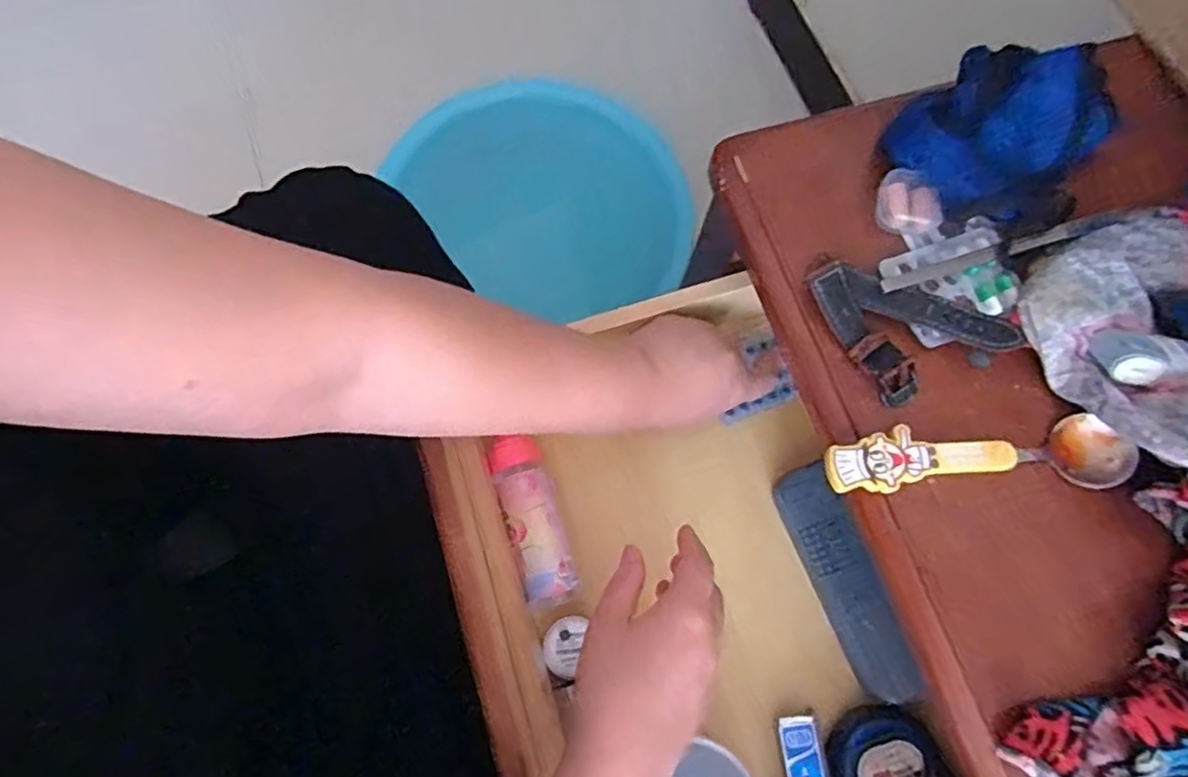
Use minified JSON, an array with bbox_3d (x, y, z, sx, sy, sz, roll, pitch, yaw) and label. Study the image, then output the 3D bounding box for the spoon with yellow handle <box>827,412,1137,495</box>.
[{"bbox_3d":[0.198,0.036,0.355,0.152,0.015,0.036,-3,74,-2],"label":"spoon with yellow handle"}]

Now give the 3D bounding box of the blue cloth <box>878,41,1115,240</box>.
[{"bbox_3d":[0.227,-0.135,0.379,0.110,0.051,0.083,12,74,2],"label":"blue cloth"}]

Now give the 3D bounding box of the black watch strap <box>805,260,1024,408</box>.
[{"bbox_3d":[0.171,-0.040,0.376,0.081,0.023,0.081,-26,76,-9],"label":"black watch strap"}]

